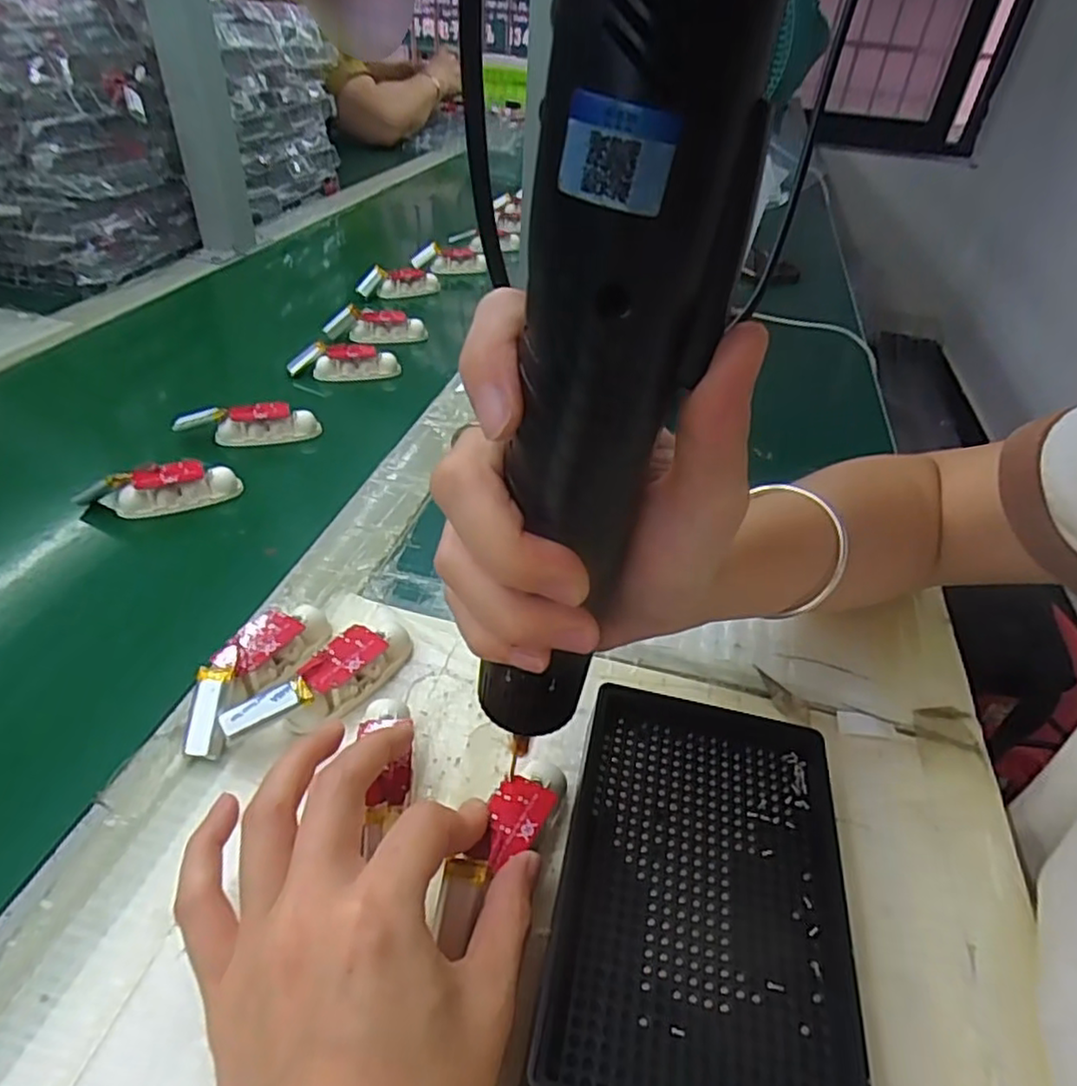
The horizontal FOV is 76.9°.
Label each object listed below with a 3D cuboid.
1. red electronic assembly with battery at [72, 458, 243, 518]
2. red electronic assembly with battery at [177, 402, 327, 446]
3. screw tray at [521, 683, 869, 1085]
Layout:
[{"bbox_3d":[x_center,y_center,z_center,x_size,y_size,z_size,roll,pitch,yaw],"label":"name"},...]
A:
[{"bbox_3d":[-0.217,-0.033,0.387,0.083,0.018,0.020,-9,41,-19],"label":"red electronic assembly with battery"},{"bbox_3d":[-0.192,-0.079,0.451,0.085,0.024,0.014,-4,40,-13],"label":"red electronic assembly with battery"},{"bbox_3d":[0.055,0.120,0.229,0.094,0.029,0.138,12,39,6],"label":"screw tray"}]

